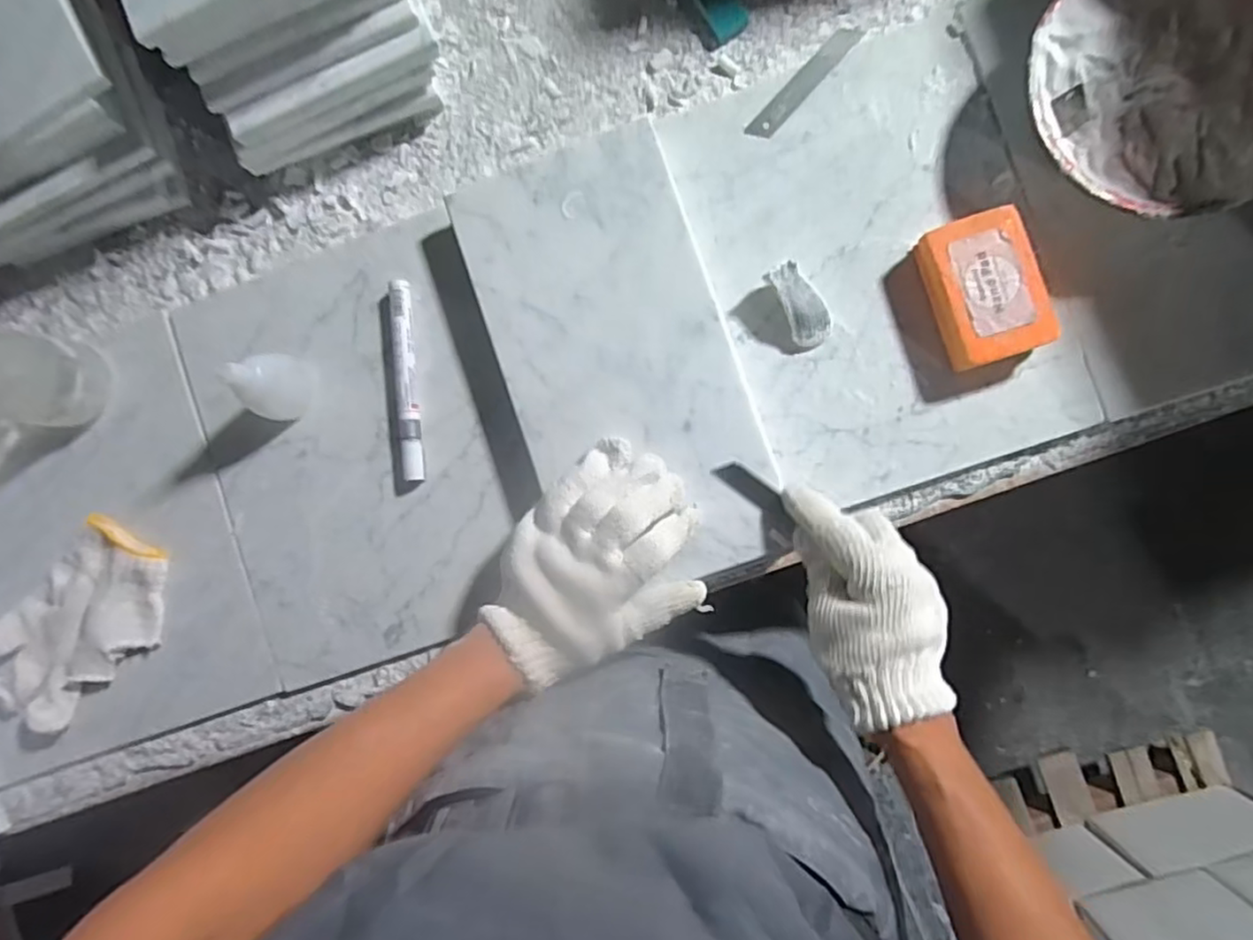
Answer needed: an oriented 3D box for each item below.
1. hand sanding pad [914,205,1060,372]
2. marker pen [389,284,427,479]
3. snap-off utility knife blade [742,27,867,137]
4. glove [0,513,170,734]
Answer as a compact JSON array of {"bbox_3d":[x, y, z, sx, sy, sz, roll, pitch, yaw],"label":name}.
[{"bbox_3d":[0.234,-0.117,0.431,0.065,0.029,0.094,-14,84,7],"label":"hand sanding pad"},{"bbox_3d":[-0.159,-0.064,0.474,0.015,0.017,0.143,-4,86,8],"label":"marker pen"},{"bbox_3d":[0.129,-0.278,0.468,0.018,0.005,0.109,42,89,11],"label":"snap-off utility knife blade"},{"bbox_3d":[-0.417,0.118,0.494,0.164,0.021,0.093,-42,82,3],"label":"glove"}]

